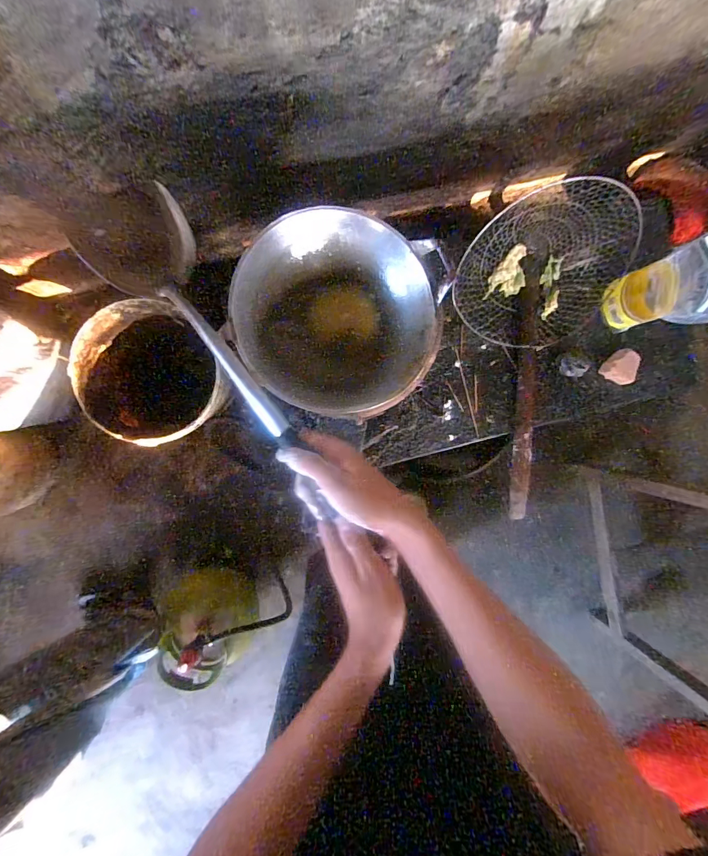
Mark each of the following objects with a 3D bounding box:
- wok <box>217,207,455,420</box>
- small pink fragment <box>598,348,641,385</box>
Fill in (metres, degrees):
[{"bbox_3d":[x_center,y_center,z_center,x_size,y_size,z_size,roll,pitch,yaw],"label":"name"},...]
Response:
[{"bbox_3d":[-0.021,-0.166,0.609,0.297,0.079,0.280,0,93,-6],"label":"wok"},{"bbox_3d":[0.541,-0.122,0.825,0.053,0.030,0.066,26,91,-7],"label":"small pink fragment"}]

